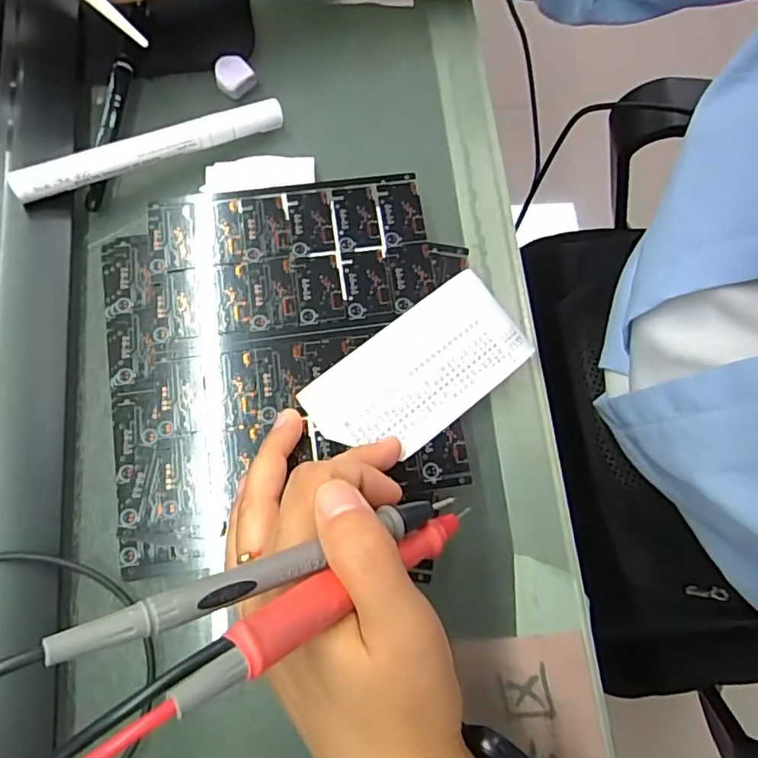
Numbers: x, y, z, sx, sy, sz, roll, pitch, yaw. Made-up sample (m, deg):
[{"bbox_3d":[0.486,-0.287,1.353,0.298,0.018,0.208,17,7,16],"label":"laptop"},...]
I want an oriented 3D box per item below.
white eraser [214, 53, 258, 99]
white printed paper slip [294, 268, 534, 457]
[{"bbox_3d":[-0.085,-0.176,0.324,0.021,0.007,0.020,43,77,9],"label":"white eraser"},{"bbox_3d":[0.022,-0.004,0.274,0.110,0.007,0.055,-38,88,-13],"label":"white printed paper slip"}]

